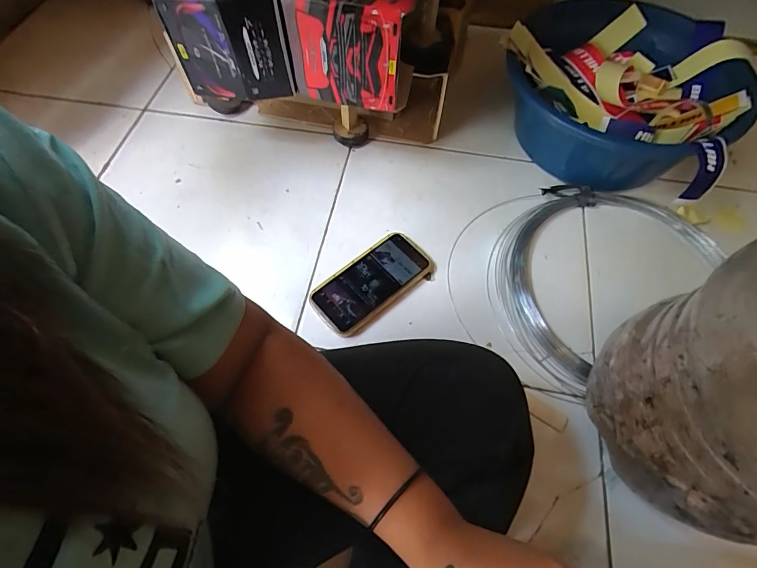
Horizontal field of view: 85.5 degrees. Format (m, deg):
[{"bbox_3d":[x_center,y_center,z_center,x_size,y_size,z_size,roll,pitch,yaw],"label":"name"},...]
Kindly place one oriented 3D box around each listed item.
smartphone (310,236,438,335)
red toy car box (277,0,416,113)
[{"bbox_3d":[-0.005,-0.003,0.583,0.174,0.017,0.089,-38,68,-18],"label":"smartphone"},{"bbox_3d":[-0.032,-0.308,0.524,0.154,0.137,0.075,9,62,5],"label":"red toy car box"}]

